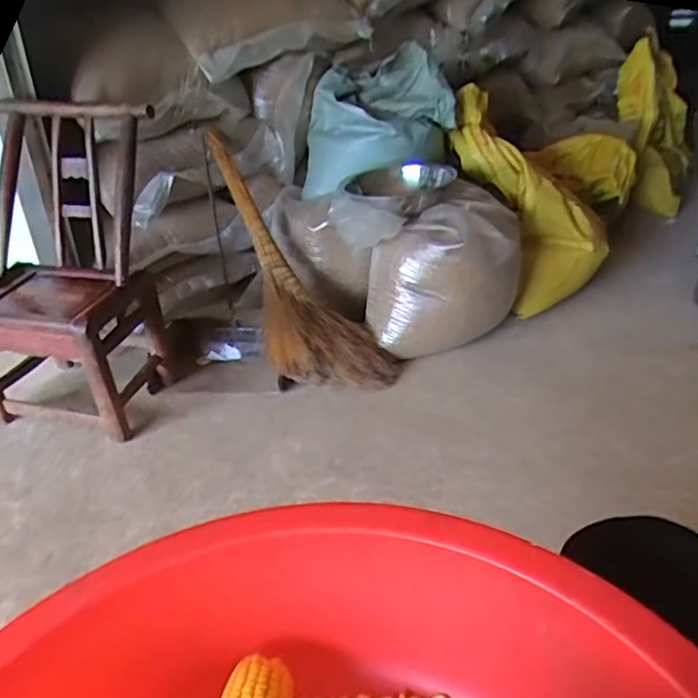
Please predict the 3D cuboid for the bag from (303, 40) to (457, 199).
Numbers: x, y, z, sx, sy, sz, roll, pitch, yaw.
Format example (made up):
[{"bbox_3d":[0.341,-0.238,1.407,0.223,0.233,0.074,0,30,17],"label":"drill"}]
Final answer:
[{"bbox_3d":[0.069,-0.576,1.595,0.325,0.336,0.288,-13,32,-16],"label":"bag"}]

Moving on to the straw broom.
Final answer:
[{"bbox_3d":[-0.172,-0.207,1.504,0.276,0.079,0.755,-24,74,-30],"label":"straw broom"}]

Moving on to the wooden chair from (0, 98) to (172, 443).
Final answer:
[{"bbox_3d":[-0.613,-0.155,1.298,0.375,0.632,0.295,7,32,17],"label":"wooden chair"}]

